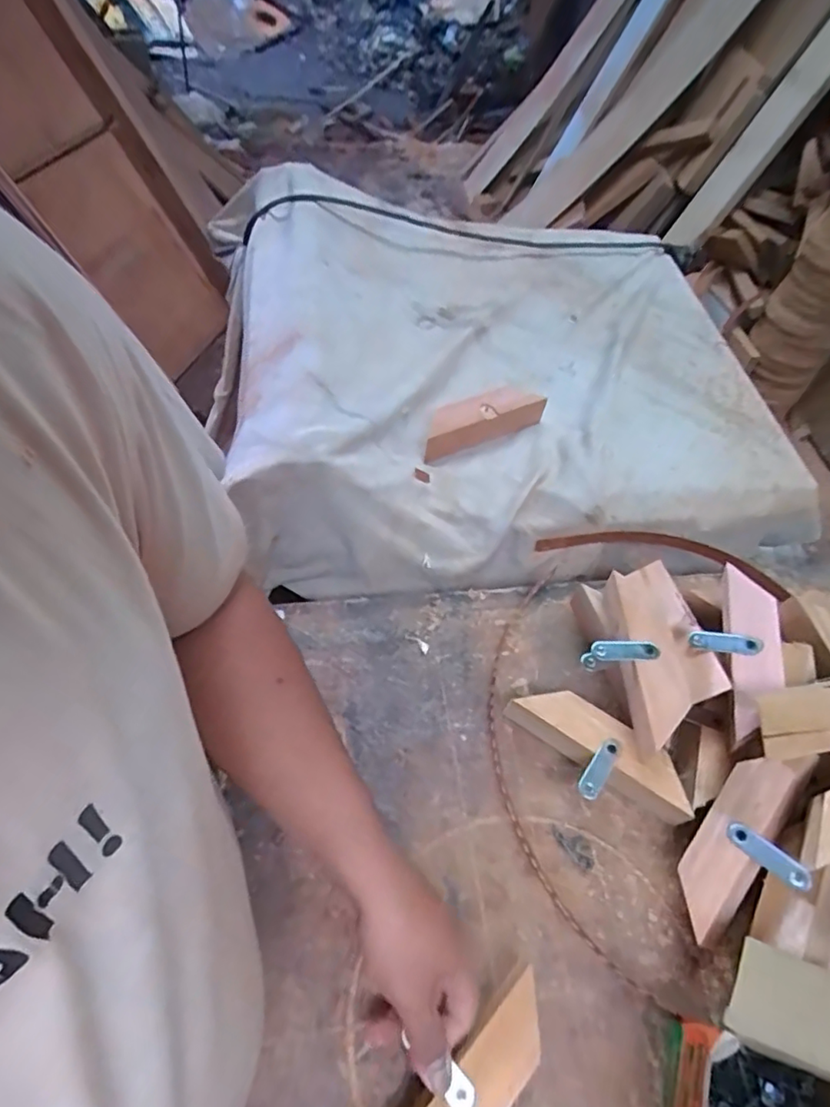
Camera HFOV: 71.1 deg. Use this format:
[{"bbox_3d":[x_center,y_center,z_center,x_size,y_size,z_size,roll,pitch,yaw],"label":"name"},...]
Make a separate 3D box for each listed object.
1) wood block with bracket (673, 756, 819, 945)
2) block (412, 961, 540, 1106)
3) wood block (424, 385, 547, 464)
[{"bbox_3d":[0.247,0.217,0.433,0.061,0.034,0.162,27,82,49],"label":"wood block with bracket"},{"bbox_3d":[0.029,0.328,0.350,0.149,0.015,0.043,-31,64,-28],"label":"block"},{"bbox_3d":[0.074,-0.150,0.667,0.155,0.036,0.047,-25,62,-19],"label":"wood block"}]

